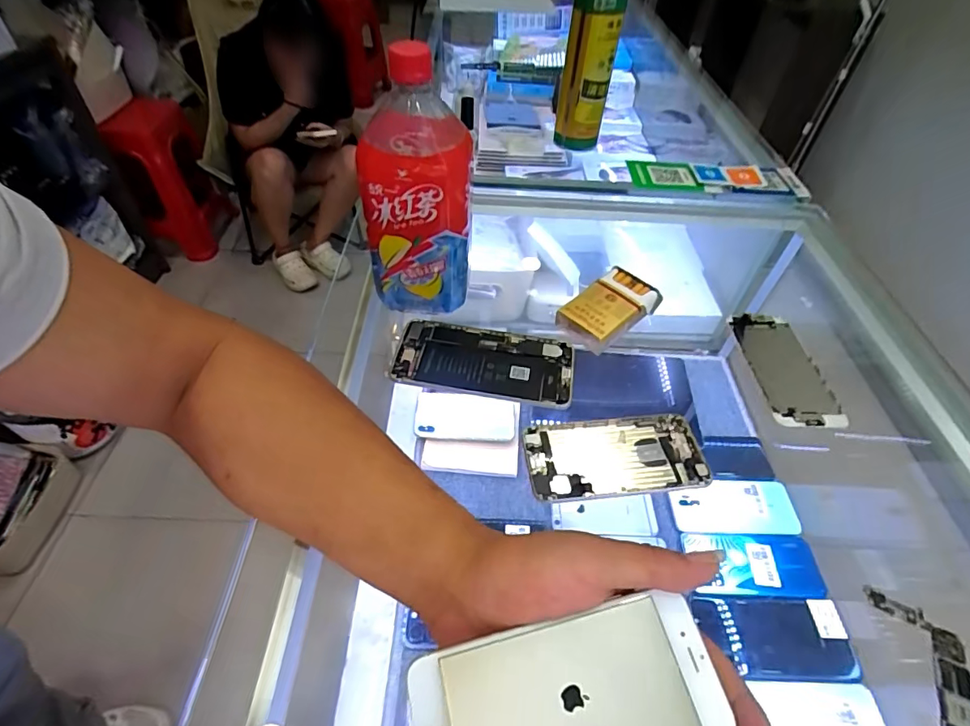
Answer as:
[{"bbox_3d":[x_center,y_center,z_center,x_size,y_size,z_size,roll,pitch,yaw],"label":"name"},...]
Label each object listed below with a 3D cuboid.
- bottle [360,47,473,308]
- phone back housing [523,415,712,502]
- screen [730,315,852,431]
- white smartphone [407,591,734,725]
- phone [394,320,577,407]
[{"bbox_3d":[-0.056,-0.142,0.428,0.091,0.216,0.078,3,48,1],"label":"bottle"},{"bbox_3d":[0.101,0.073,0.388,0.136,0.014,0.064,-5,48,-6],"label":"phone back housing"},{"bbox_3d":[0.277,0.003,0.463,0.063,0.010,0.131,1,48,-1],"label":"screen"},{"bbox_3d":[0.037,0.149,0.219,0.132,0.014,0.061,-11,49,-8],"label":"white smartphone"},{"bbox_3d":[-0.001,-0.002,0.448,0.157,0.012,0.080,6,48,3],"label":"phone"}]

